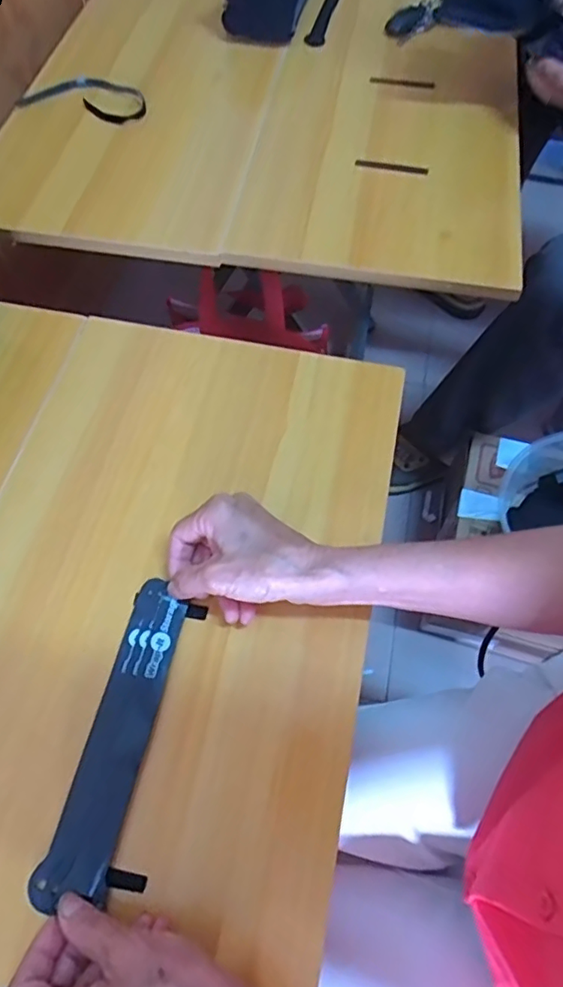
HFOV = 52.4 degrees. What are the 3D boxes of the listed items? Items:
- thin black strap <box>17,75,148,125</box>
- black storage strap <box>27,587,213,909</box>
[{"bbox_3d":[-0.233,-0.470,0.680,0.147,0.016,0.061,9,63,5],"label":"thin black strap"},{"bbox_3d":[-0.097,0.152,0.368,0.054,0.008,0.190,11,64,6],"label":"black storage strap"}]

